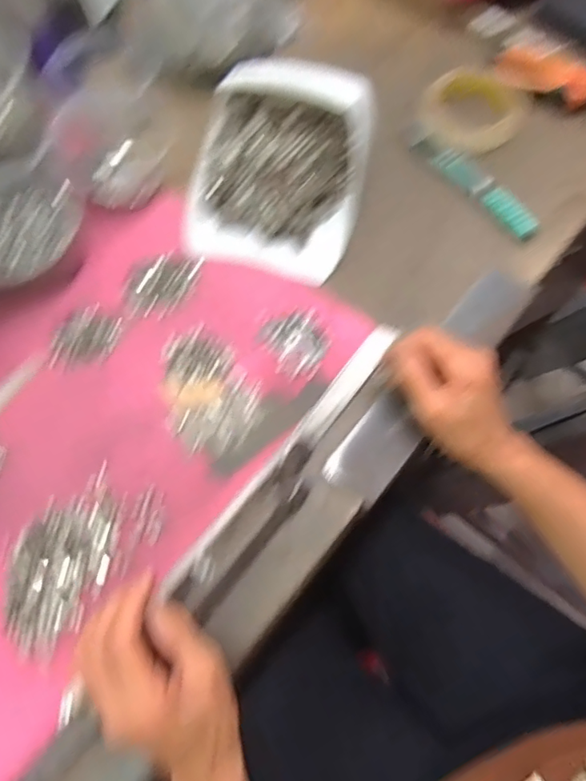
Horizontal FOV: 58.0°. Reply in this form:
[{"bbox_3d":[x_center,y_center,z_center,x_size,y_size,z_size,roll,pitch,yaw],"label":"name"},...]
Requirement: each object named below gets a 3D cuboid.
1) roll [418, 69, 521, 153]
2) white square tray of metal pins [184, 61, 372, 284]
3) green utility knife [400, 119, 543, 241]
[{"bbox_3d":[0.185,-0.290,0.544,0.090,0.025,0.090,-1,66,2],"label":"roll"},{"bbox_3d":[-0.012,-0.209,0.501,0.157,0.036,0.184,15,98,8],"label":"white square tray of metal pins"},{"bbox_3d":[0.172,-0.214,0.525,0.026,0.020,0.178,-34,69,-12],"label":"green utility knife"}]

